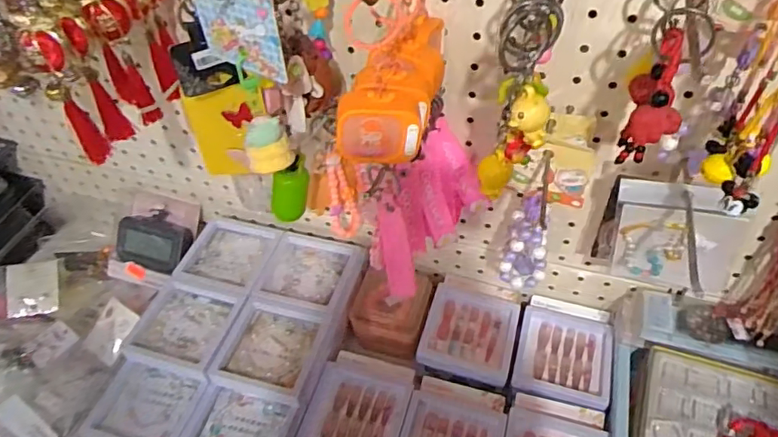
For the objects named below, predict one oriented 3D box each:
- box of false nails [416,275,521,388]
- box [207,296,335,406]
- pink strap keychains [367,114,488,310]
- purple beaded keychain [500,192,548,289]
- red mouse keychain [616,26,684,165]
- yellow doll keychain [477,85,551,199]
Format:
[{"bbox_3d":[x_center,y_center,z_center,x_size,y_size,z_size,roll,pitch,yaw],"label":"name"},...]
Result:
[{"bbox_3d":[0.085,0.111,0.568,0.088,0.020,0.107,11,49,12],"label":"box of false nails"},{"bbox_3d":[-0.107,0.120,0.528,0.090,0.024,0.097,12,49,13],"label":"box"},{"bbox_3d":[0.030,-0.010,0.438,0.040,0.091,0.127,25,53,23],"label":"pink strap keychains"},{"bbox_3d":[0.114,0.020,0.452,0.034,0.100,0.019,11,49,12],"label":"purple beaded keychain"},{"bbox_3d":[0.151,-0.068,0.319,0.021,0.077,0.034,7,21,-10],"label":"red mouse keychain"},{"bbox_3d":[0.067,-0.041,0.300,0.031,0.069,0.024,7,48,8],"label":"yellow doll keychain"}]

